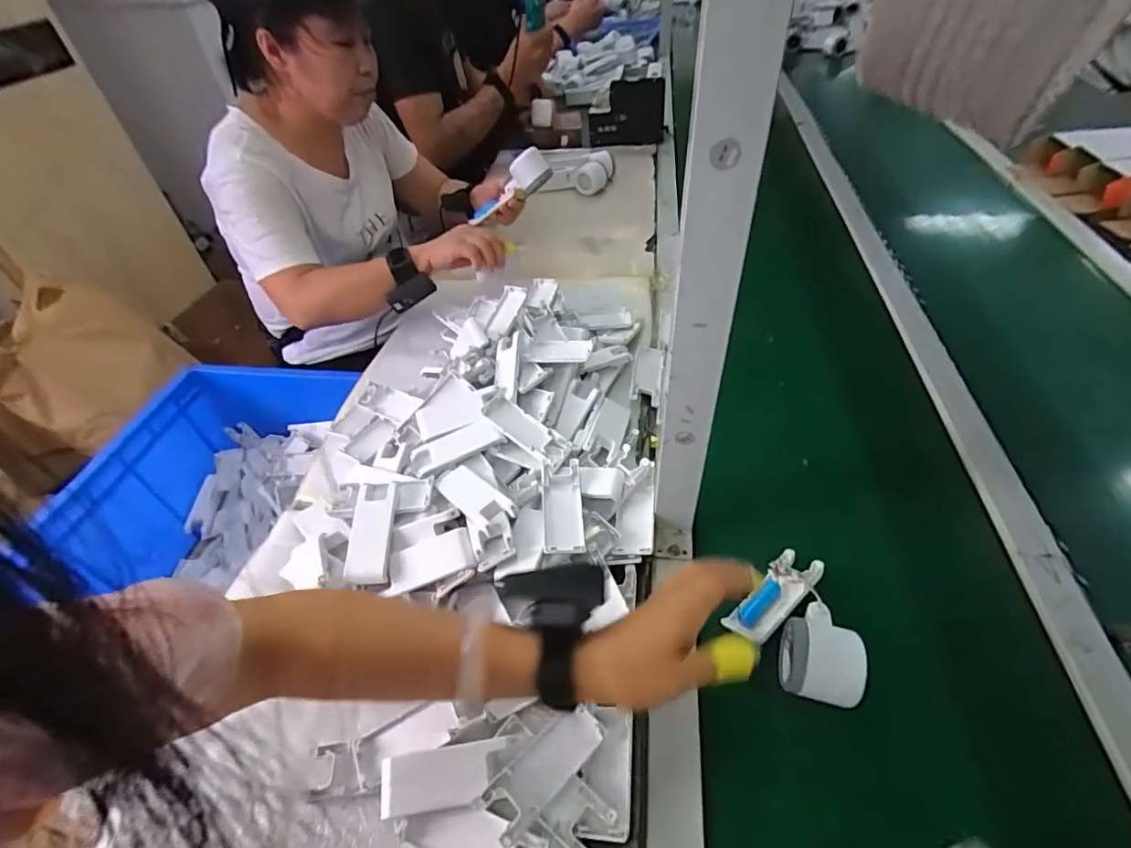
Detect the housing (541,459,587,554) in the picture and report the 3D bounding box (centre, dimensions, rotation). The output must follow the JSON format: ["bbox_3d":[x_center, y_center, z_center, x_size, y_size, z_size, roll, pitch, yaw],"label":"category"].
[{"bbox_3d":[-0.003,0.086,0.539,0.041,0.023,0.090,-3,84,0],"label":"housing"}]

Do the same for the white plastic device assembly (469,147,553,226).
[{"bbox_3d":[-0.094,-0.399,0.897,0.163,0.061,0.045,-27,37,31],"label":"white plastic device assembly"}]

